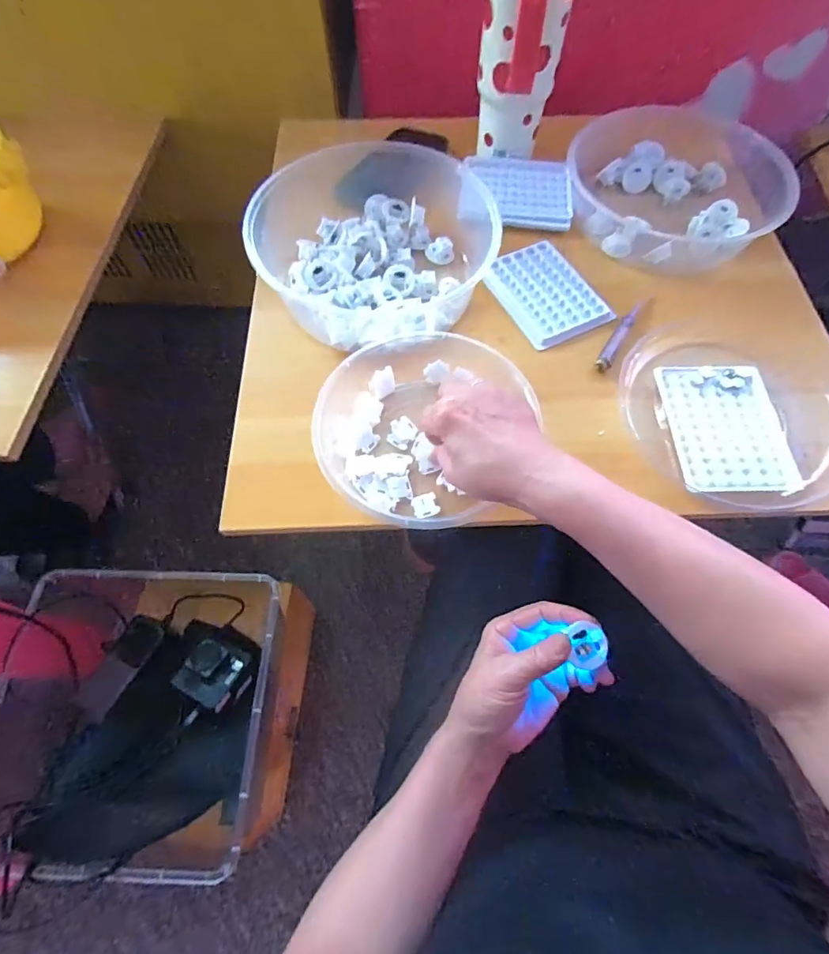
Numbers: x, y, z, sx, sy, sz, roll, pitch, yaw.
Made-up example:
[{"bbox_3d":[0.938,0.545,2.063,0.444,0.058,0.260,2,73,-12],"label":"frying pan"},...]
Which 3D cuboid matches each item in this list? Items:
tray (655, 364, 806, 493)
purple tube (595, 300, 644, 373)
[{"bbox_3d":[0.279,-0.046,0.438,0.098,0.010,0.124,-1,65,0],"label":"tray"},{"bbox_3d":[0.207,-0.145,0.490,0.014,0.011,0.104,29,68,13],"label":"purple tube"}]

